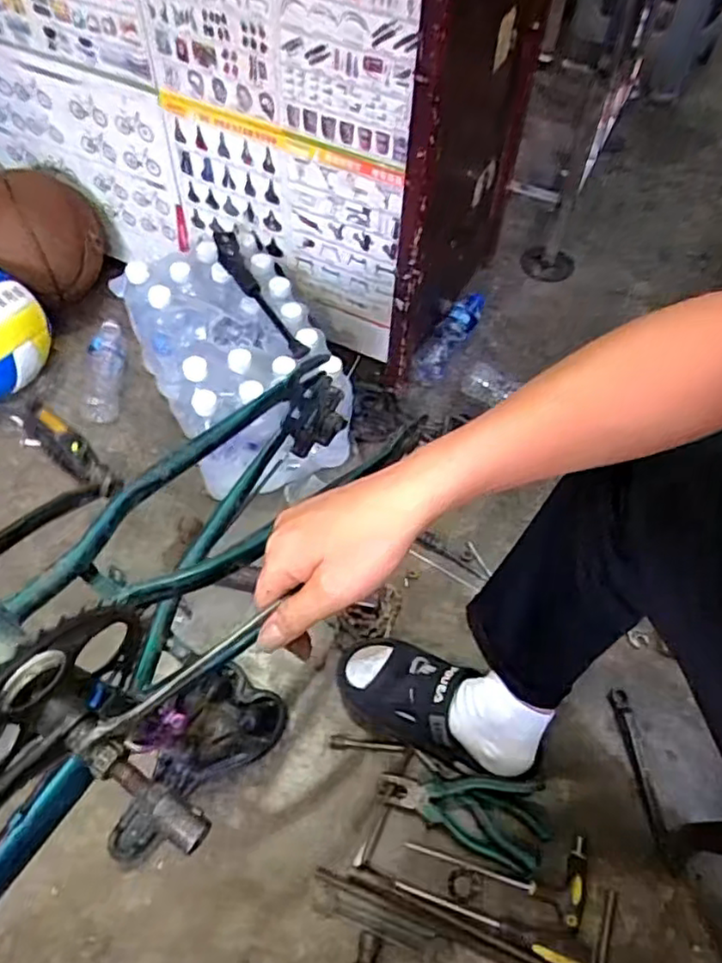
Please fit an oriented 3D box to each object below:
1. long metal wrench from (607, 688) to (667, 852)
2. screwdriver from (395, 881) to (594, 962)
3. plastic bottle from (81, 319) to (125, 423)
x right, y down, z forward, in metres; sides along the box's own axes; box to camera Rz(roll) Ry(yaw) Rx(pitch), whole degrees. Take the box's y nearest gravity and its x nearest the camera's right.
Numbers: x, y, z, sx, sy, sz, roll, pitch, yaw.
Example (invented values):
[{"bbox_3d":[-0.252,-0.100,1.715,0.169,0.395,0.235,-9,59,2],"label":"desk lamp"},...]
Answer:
[{"bbox_3d":[0.353,0.364,0.862,0.024,0.010,0.188,-4,57,-5],"label":"long metal wrench"},{"bbox_3d":[0.146,0.493,0.750,0.216,0.023,0.027,17,58,9],"label":"screwdriver"},{"bbox_3d":[-0.448,-0.196,1.163,0.060,0.053,0.231,-7,58,-7],"label":"plastic bottle"}]

